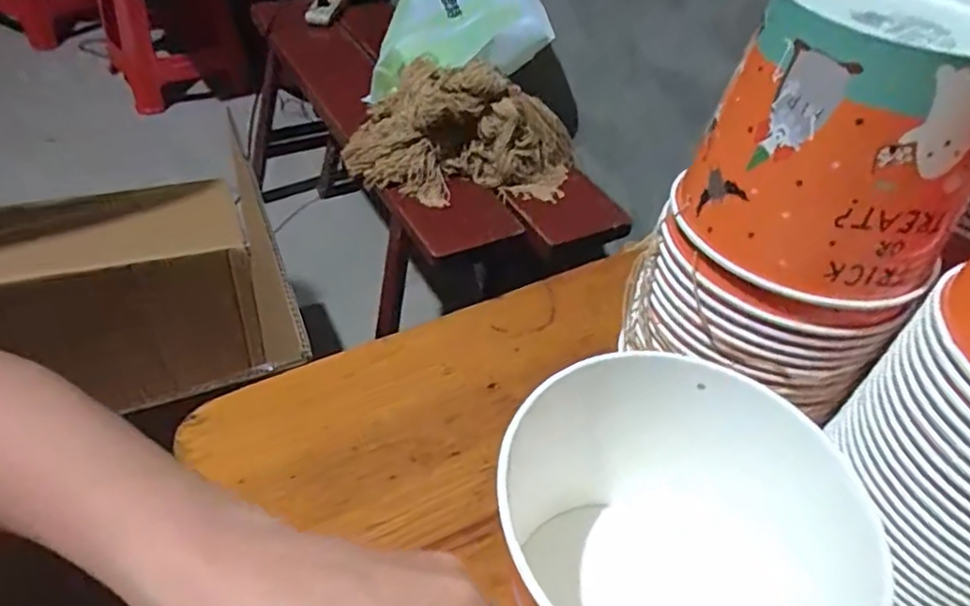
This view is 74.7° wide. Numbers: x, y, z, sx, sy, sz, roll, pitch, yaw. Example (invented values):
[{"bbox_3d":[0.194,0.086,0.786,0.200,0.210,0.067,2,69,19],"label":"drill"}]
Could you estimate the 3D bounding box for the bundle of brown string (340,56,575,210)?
[{"bbox_3d":[-0.040,-0.275,1.017,0.355,0.180,0.188,14,44,6],"label":"bundle of brown string"}]

